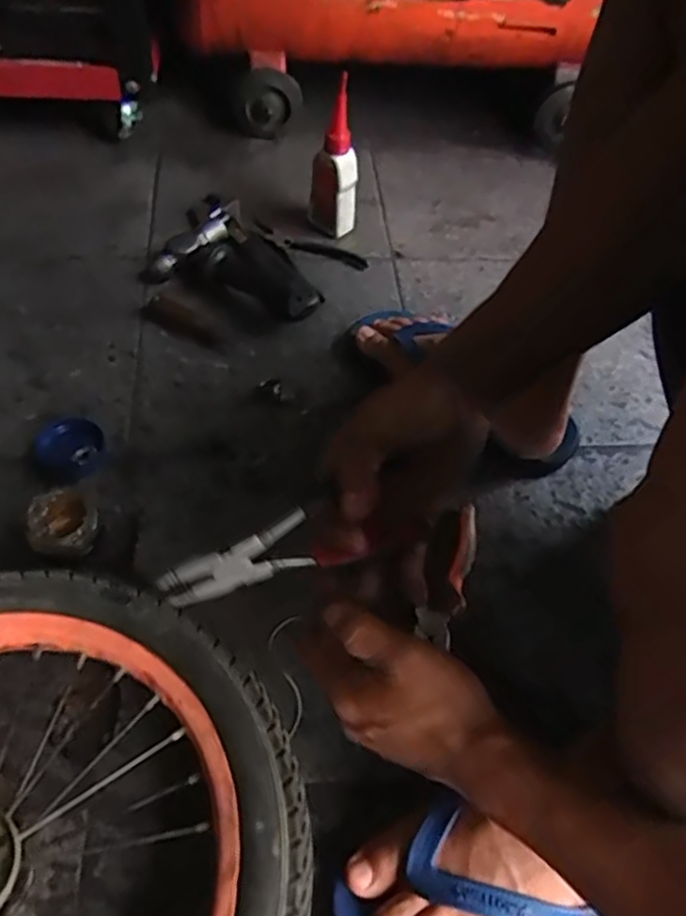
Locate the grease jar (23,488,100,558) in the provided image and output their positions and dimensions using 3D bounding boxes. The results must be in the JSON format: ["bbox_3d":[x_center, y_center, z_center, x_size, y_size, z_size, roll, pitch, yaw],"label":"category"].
[{"bbox_3d":[-0.240,0.057,0.595,0.056,0.034,0.064,-28,61,-23],"label":"grease jar"}]

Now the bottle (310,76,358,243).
[{"bbox_3d":[-0.009,-0.343,0.824,0.045,0.167,0.057,-34,64,-26],"label":"bottle"}]

